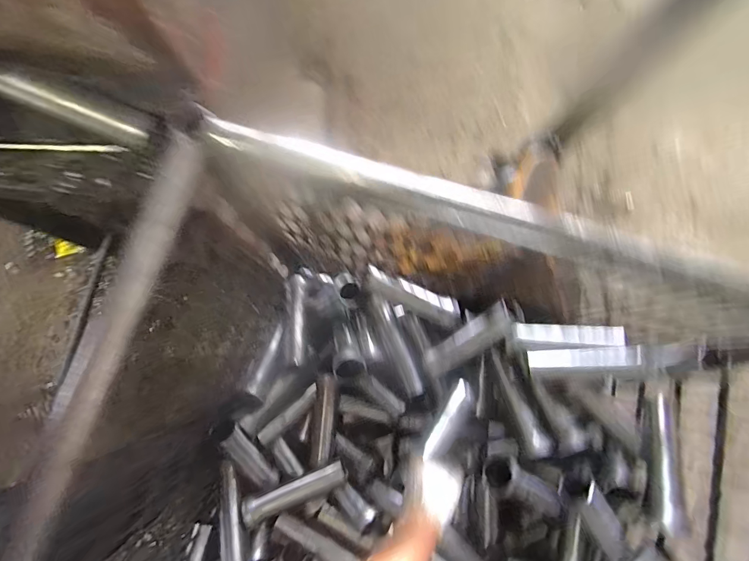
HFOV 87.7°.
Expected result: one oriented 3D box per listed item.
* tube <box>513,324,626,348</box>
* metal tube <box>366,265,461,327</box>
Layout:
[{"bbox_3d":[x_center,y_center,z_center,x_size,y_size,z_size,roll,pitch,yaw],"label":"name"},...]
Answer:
[{"bbox_3d":[0.321,0.093,0.650,0.168,0.028,0.038,0,79,13],"label":"tube"},{"bbox_3d":[0.066,0.030,0.727,0.190,0.032,0.050,24,106,-16],"label":"metal tube"}]

